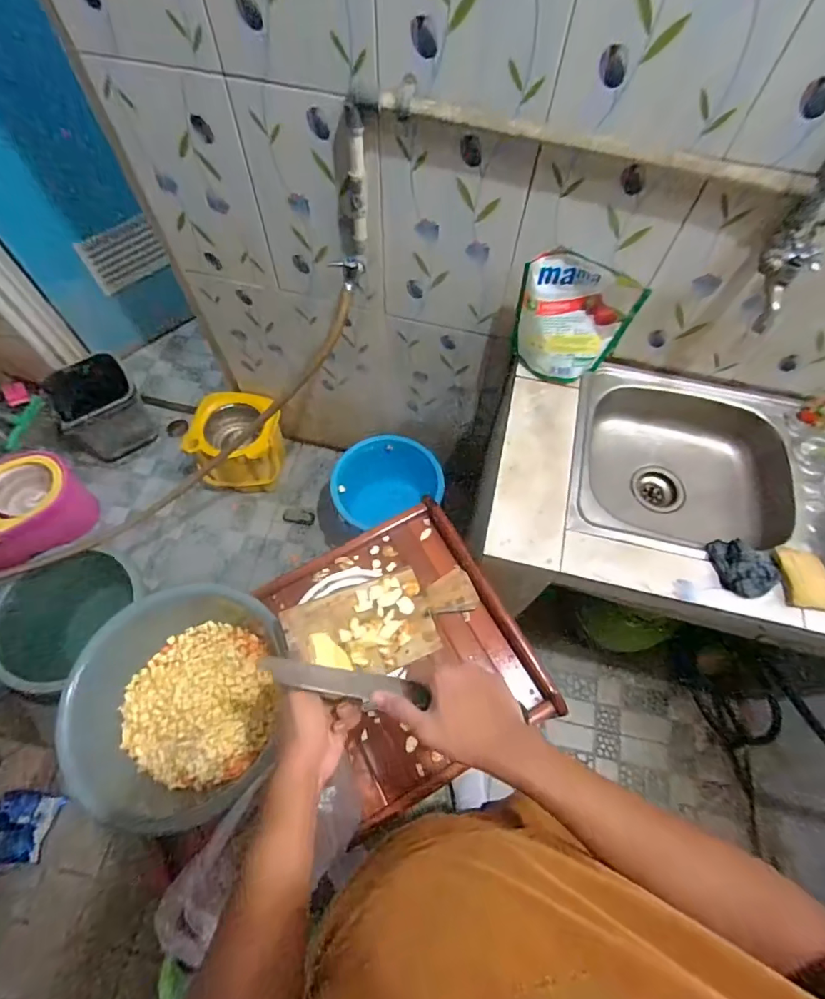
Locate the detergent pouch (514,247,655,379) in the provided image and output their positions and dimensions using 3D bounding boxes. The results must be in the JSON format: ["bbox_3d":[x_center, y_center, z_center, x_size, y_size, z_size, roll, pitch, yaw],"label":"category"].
[{"bbox_3d":[0.284,-0.321,0.869,0.194,0.241,0.059,19,65,8],"label":"detergent pouch"}]

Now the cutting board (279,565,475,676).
[{"bbox_3d":[-0.036,0.163,0.640,0.254,0.015,0.118,-18,66,-10],"label":"cutting board"}]

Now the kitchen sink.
[{"bbox_3d":[0.521,-0.051,0.964,0.424,0.175,0.392,13,65,4],"label":"kitchen sink"}]

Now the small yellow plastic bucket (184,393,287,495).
[{"bbox_3d":[-0.534,-0.166,1.511,0.266,0.281,0.220,-3,64,-3],"label":"small yellow plastic bucket"}]

